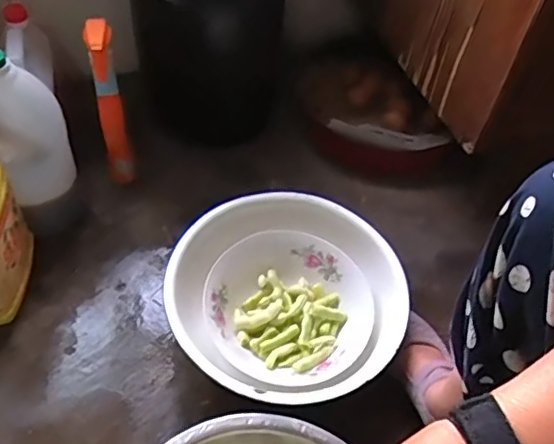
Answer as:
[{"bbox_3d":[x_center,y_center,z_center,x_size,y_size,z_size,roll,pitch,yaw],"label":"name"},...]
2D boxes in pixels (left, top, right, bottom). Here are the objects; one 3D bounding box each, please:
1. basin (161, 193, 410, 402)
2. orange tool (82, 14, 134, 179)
[{"bbox_3d":[0.010,0.106,0.752,0.290,0.106,0.277,3,49,-4],"label":"basin"},{"bbox_3d":[-0.236,-0.167,0.821,0.037,0.232,0.076,-10,52,-13],"label":"orange tool"}]

